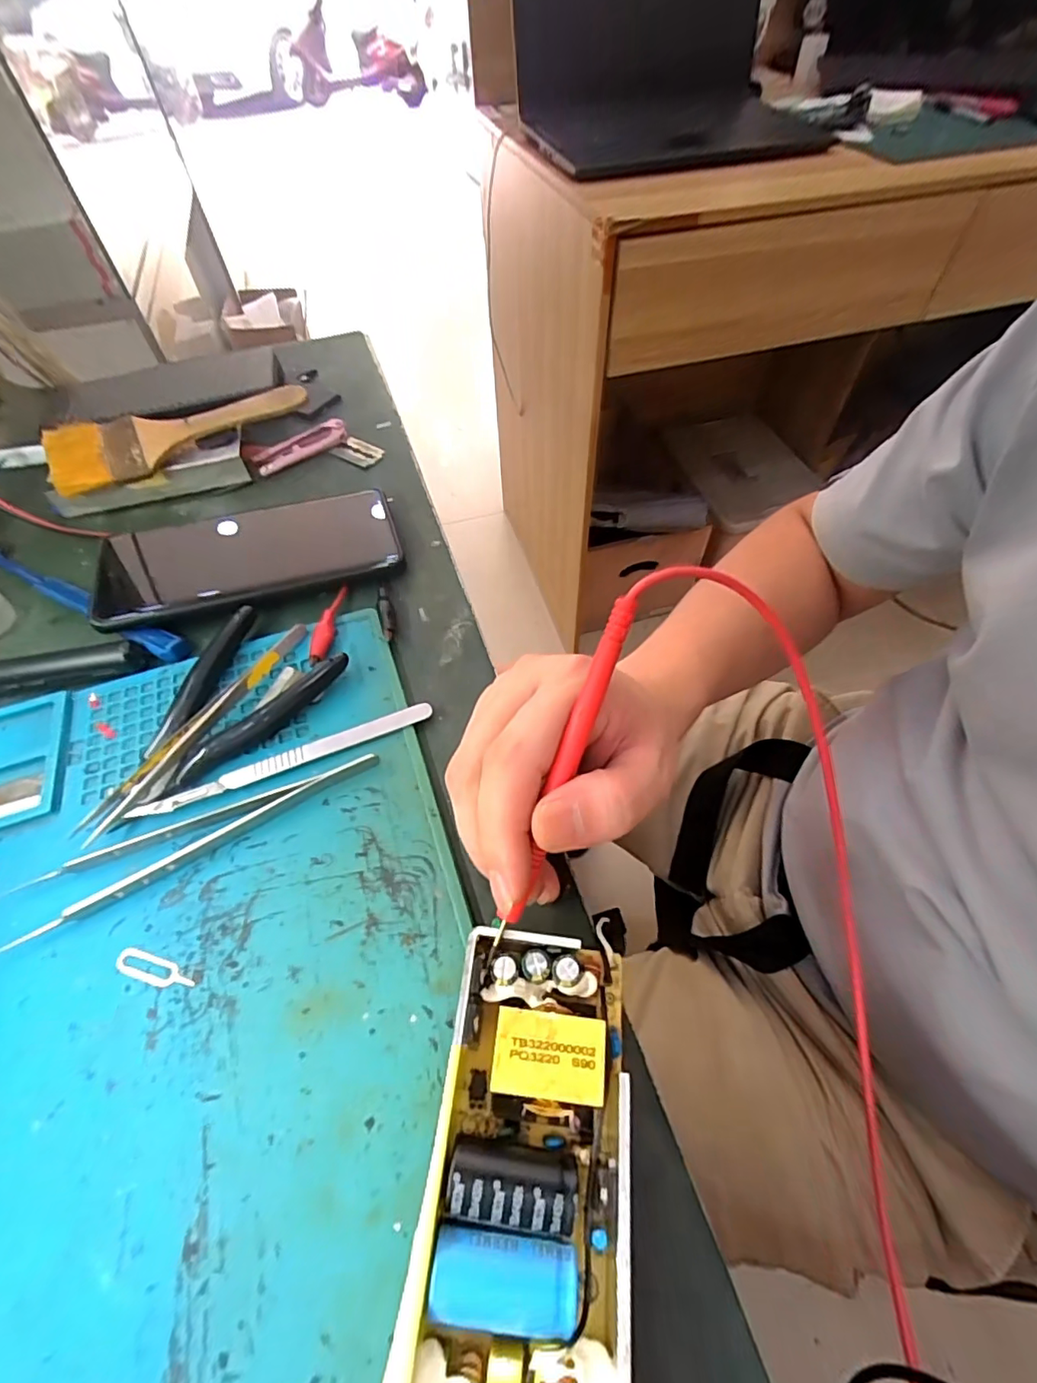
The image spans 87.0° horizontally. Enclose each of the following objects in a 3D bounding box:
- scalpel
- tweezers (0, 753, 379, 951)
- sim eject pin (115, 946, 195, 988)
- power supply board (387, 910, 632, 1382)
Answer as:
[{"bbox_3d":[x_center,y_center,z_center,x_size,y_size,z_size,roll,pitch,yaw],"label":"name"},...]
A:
[{"bbox_3d":[-0.105,0.031,0.252,0.134,0.005,0.012,-20,57,-11],"label":"scalpel"},{"bbox_3d":[-0.131,0.058,0.232,0.144,0.009,0.024,-24,58,-14],"label":"tweezers"},{"bbox_3d":[-0.137,0.104,0.205,0.033,0.004,0.009,12,57,10],"label":"sim eject pin"},{"bbox_3d":[0.002,0.147,0.153,0.057,0.034,0.158,7,56,6],"label":"power supply board"}]

